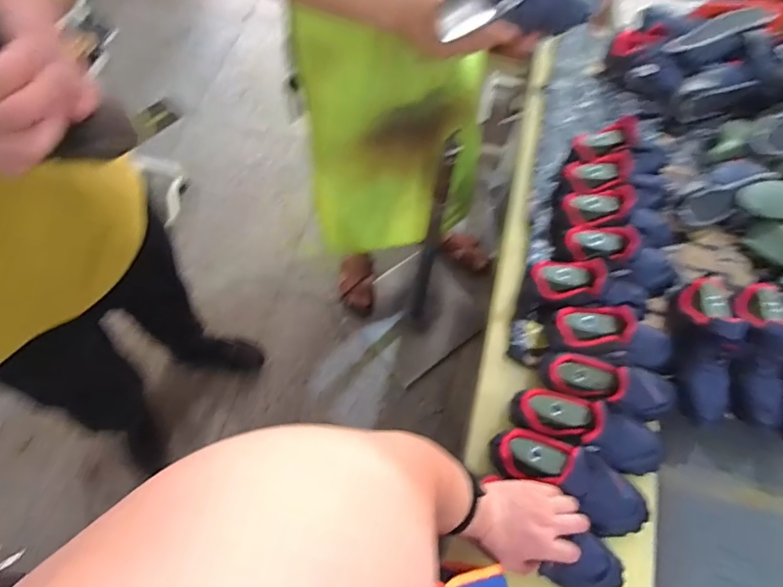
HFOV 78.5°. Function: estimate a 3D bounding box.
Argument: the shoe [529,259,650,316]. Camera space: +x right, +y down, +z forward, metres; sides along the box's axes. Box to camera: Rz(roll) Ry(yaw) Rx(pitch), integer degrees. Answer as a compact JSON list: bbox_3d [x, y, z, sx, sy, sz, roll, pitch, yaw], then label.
[{"bbox_3d":[0.304,-0.003,0.722,0.193,0.088,0.070,8,65,2],"label":"shoe"}]

